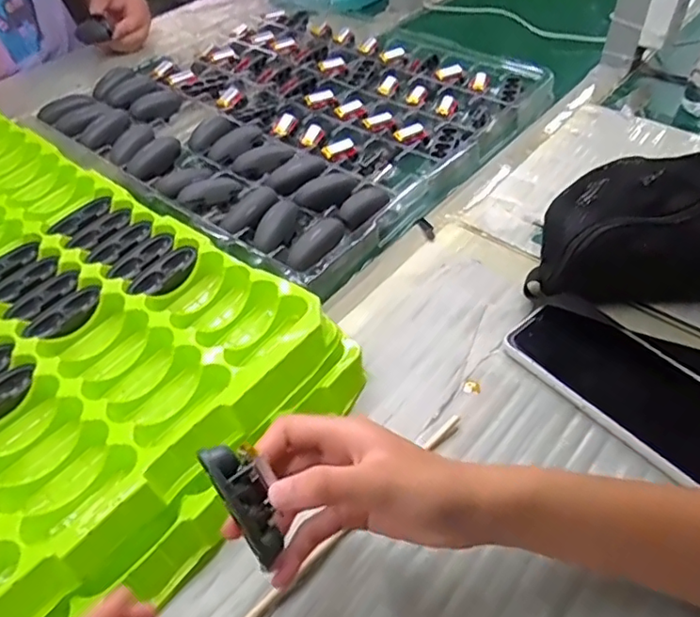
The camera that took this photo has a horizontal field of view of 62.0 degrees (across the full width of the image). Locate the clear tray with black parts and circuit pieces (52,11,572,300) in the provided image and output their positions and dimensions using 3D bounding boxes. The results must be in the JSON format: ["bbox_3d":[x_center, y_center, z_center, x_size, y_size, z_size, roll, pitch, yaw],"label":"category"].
[{"bbox_3d":[-0.064,-0.241,0.682,0.433,0.031,0.443,31,54,25],"label":"clear tray with black parts and circuit pieces"}]

